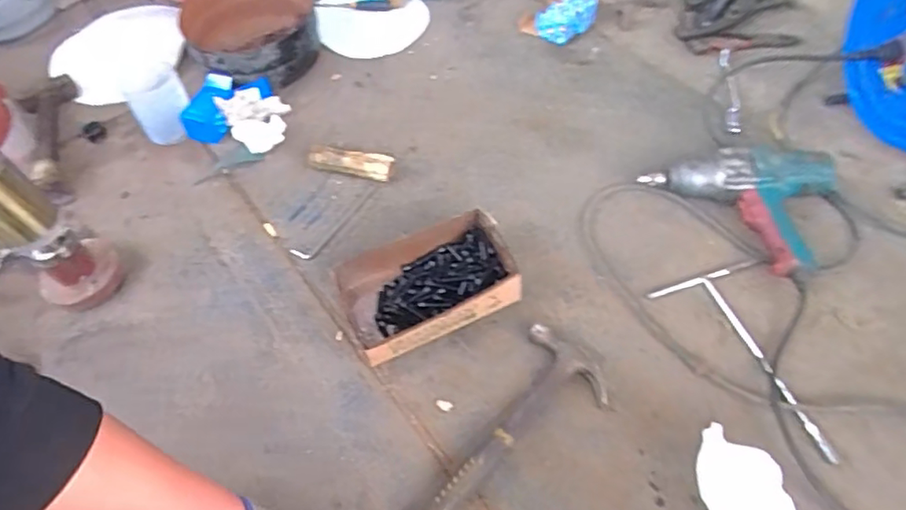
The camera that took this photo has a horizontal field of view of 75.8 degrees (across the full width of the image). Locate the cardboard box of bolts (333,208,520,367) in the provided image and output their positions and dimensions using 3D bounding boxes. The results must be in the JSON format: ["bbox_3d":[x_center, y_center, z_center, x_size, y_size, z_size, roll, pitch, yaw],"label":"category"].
[{"bbox_3d":[-0.032,0.044,0.820,0.236,0.069,0.140,-23,56,-14],"label":"cardboard box of bolts"}]

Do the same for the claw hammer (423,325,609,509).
[{"bbox_3d":[0.061,0.226,0.703,0.119,0.031,0.309,36,62,25],"label":"claw hammer"}]

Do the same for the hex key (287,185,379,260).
[{"bbox_3d":[-0.187,-0.058,0.945,0.043,0.005,0.182,26,58,20],"label":"hex key"}]

